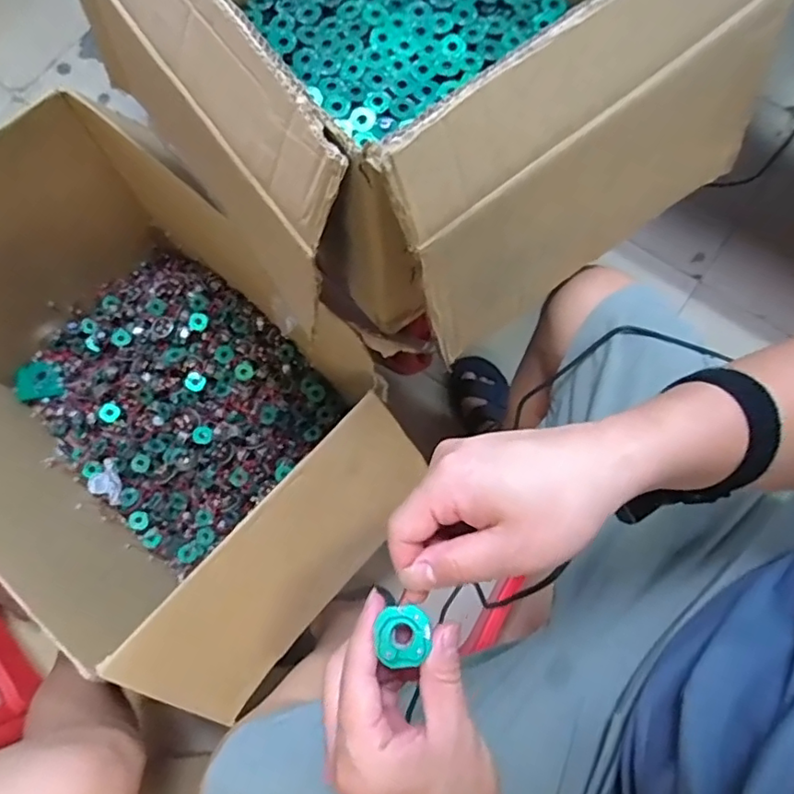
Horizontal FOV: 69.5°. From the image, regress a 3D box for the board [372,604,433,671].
[{"bbox_3d":[0.004,0.128,0.306,0.029,0.005,0.030,-9,75,-3],"label":"board"}]

